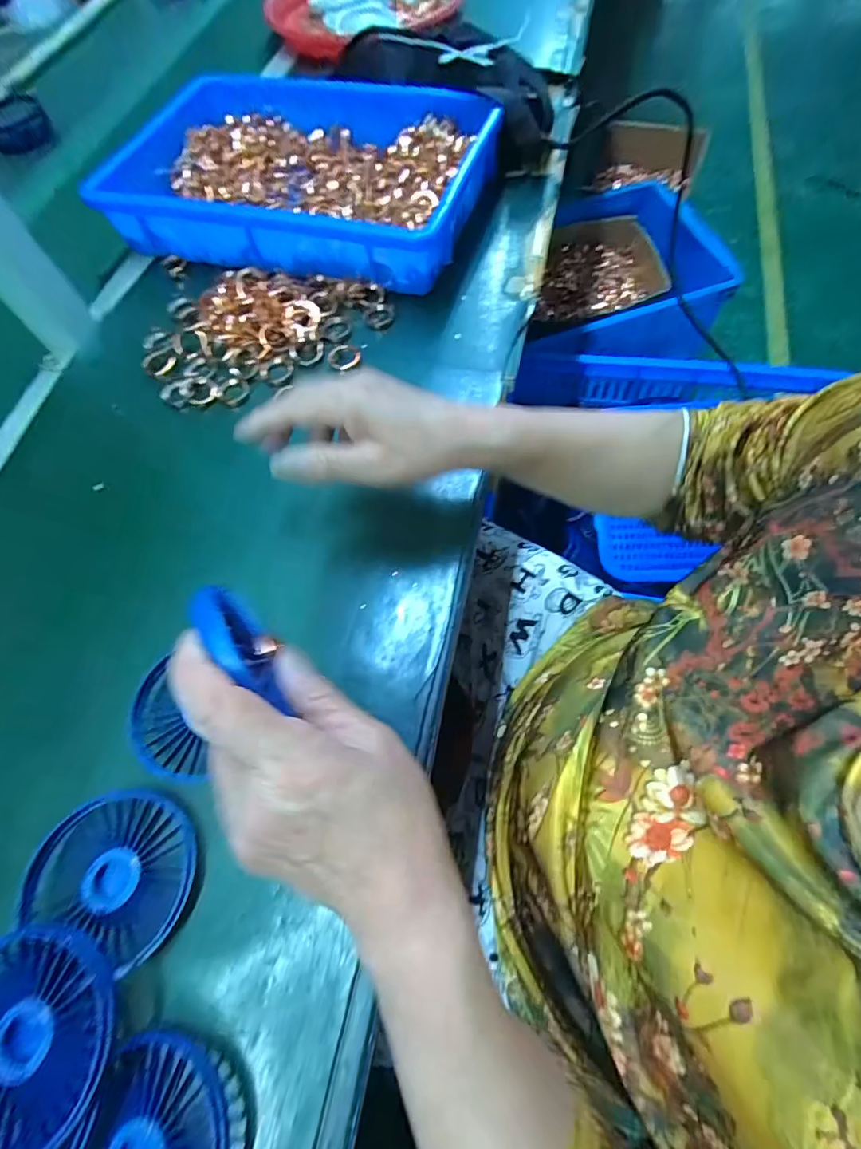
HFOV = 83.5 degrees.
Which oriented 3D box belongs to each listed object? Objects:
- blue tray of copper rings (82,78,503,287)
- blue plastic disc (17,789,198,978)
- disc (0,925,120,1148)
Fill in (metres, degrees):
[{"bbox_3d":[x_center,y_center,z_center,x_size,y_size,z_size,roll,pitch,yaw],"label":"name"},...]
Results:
[{"bbox_3d":[-0.128,-0.389,0.474,0.349,0.060,0.223,12,69,7],"label":"blue tray of copper rings"},{"bbox_3d":[-0.172,0.160,0.266,0.081,0.009,0.071,23,62,4],"label":"blue plastic disc"},{"bbox_3d":[-0.197,0.220,0.229,0.089,0.021,0.085,-1,68,2],"label":"disc"}]

